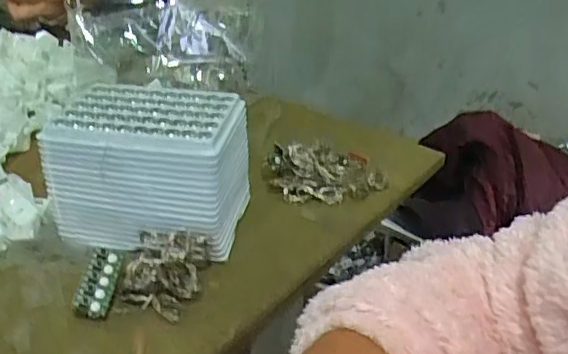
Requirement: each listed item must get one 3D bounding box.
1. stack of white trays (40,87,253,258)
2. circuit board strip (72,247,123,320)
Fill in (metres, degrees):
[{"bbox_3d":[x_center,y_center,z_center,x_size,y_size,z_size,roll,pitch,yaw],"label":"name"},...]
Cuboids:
[{"bbox_3d":[-0.097,-0.007,0.458,0.137,0.094,0.098,6,29,7],"label":"stack of white trays"},{"bbox_3d":[-0.122,0.069,0.391,0.021,0.010,0.049,4,51,6],"label":"circuit board strip"}]

